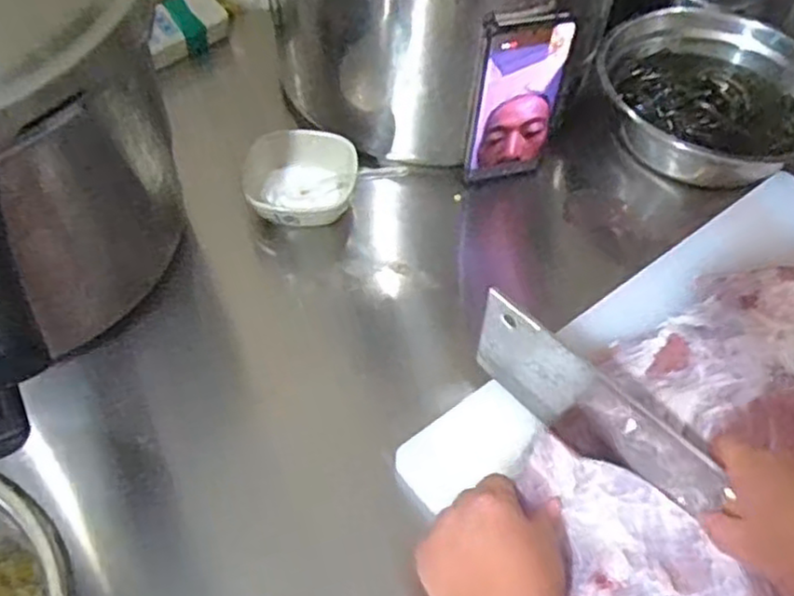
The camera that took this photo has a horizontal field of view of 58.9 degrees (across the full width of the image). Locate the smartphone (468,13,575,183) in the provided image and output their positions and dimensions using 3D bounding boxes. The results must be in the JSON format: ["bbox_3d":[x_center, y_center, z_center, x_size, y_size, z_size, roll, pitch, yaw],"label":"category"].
[{"bbox_3d":[0.108,-0.172,0.625,0.078,0.161,0.018,-17,56,-15],"label":"smartphone"}]

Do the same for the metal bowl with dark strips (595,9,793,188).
[{"bbox_3d":[0.307,-0.199,0.695,0.194,0.077,0.198,1,54,-2],"label":"metal bowl with dark strips"}]

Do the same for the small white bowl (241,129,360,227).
[{"bbox_3d":[-0.090,-0.112,0.645,0.103,0.040,0.100,-11,55,-10],"label":"small white bowl"}]

